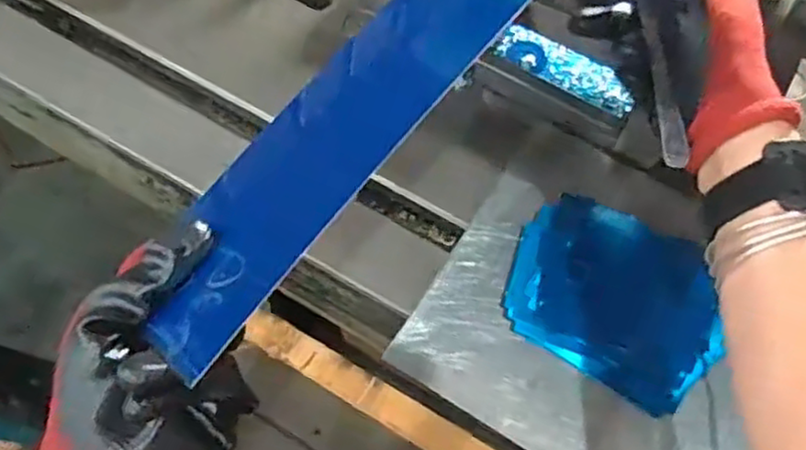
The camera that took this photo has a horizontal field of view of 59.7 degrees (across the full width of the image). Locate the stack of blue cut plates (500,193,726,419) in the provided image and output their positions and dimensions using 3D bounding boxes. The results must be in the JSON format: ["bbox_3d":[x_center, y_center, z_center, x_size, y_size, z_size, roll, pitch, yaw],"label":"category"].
[{"bbox_3d":[0.170,0.058,0.565,0.167,0.010,0.128,30,85,14],"label":"stack of blue cut plates"}]

